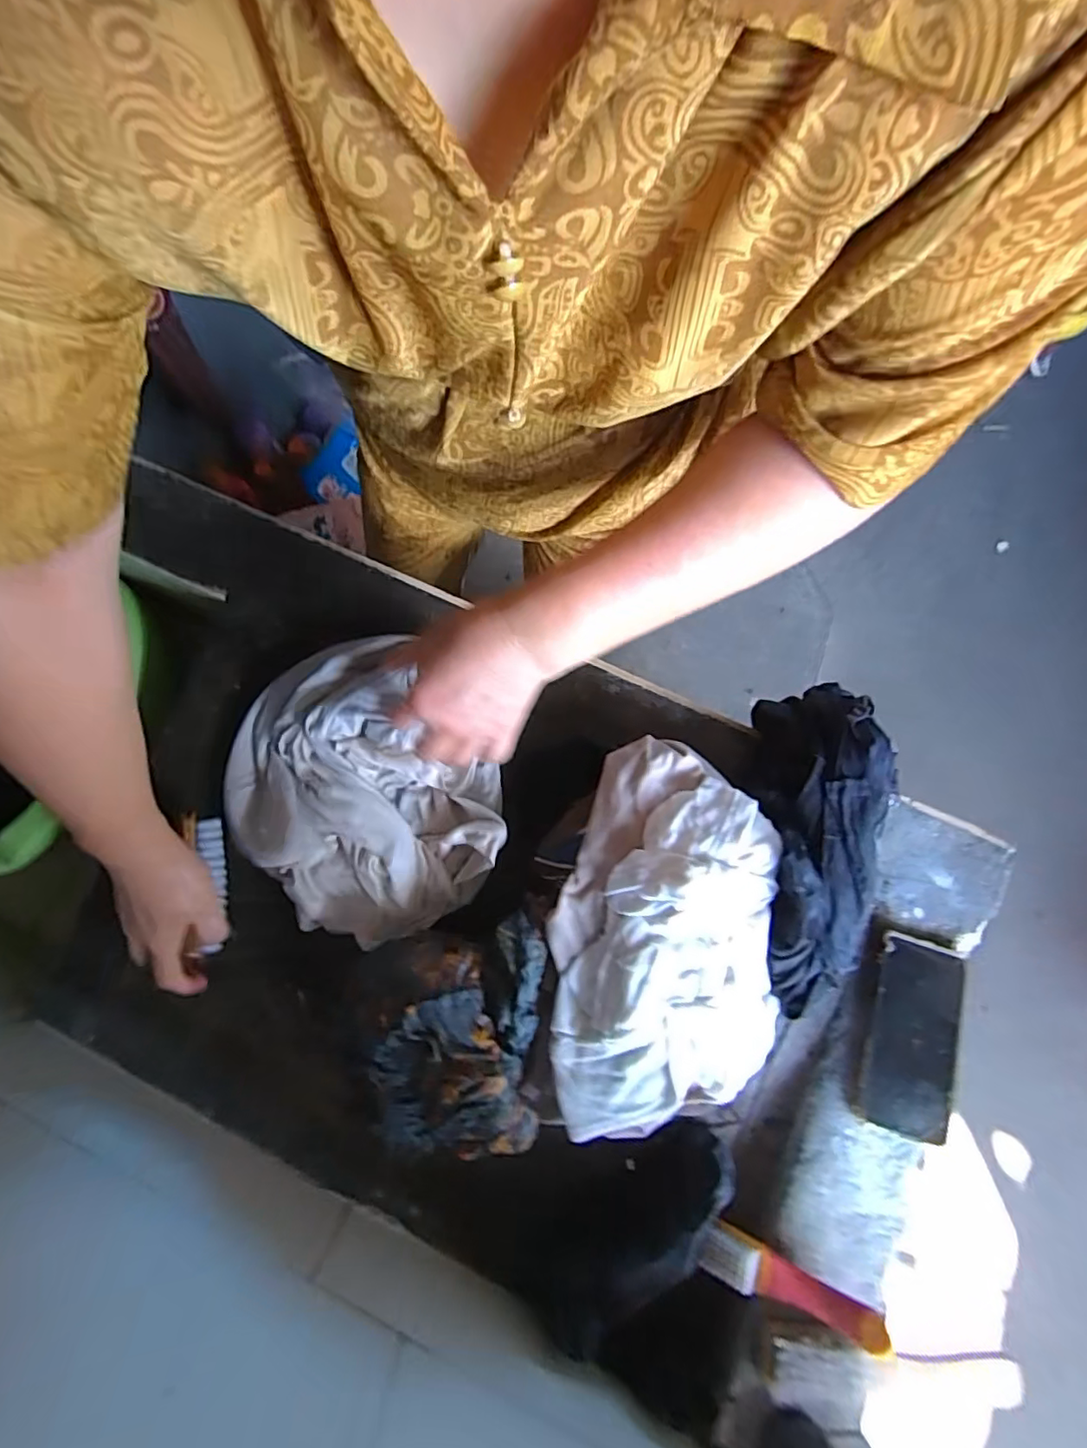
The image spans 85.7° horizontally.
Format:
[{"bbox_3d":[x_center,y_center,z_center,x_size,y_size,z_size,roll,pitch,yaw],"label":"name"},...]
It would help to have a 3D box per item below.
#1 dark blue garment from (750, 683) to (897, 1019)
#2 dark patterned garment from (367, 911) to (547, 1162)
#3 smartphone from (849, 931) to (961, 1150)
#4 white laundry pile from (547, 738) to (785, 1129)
[{"bbox_3d":[0.212,0.085,0.474,0.095,0.099,0.271,13,73,2],"label":"dark blue garment"},{"bbox_3d":[-0.068,0.252,0.463,0.128,0.103,0.194,3,73,-1],"label":"dark patterned garment"},{"bbox_3d":[0.301,0.253,0.480,0.069,0.015,0.147,19,73,3],"label":"smartphone"},{"bbox_3d":[0.088,0.155,0.435,0.156,0.087,0.279,2,73,-2],"label":"white laundry pile"}]

